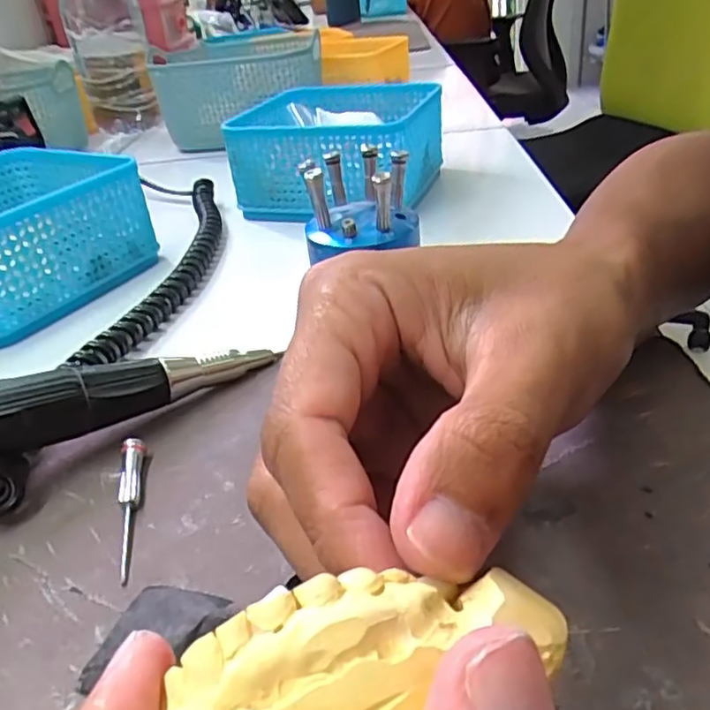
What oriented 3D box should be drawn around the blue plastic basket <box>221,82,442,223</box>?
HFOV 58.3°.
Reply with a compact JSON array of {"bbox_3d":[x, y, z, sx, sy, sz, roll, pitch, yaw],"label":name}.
[{"bbox_3d":[-0.009,-0.149,0.467,0.130,0.067,0.129,4,33,16],"label":"blue plastic basket"}]

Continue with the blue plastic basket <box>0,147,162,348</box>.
[{"bbox_3d":[-0.211,-0.073,0.385,0.133,0.062,0.130,13,37,28],"label":"blue plastic basket"}]

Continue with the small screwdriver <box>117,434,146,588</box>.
[{"bbox_3d":[-0.076,0.050,0.214,0.008,0.010,0.058,-12,32,-9],"label":"small screwdriver"}]

